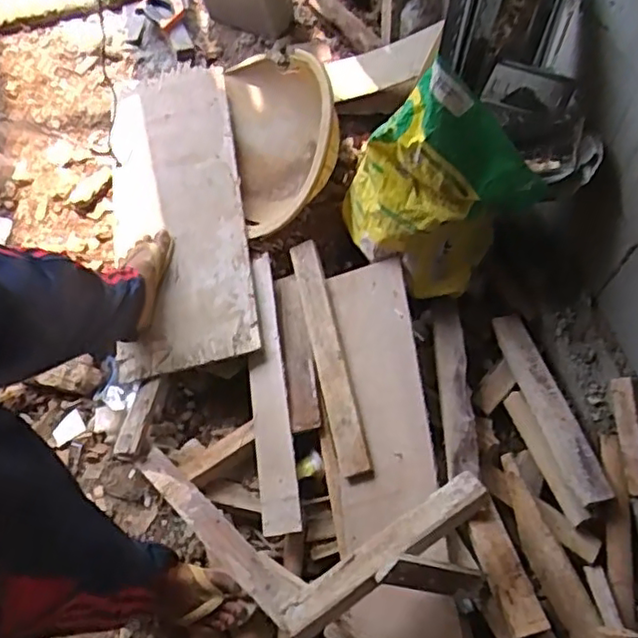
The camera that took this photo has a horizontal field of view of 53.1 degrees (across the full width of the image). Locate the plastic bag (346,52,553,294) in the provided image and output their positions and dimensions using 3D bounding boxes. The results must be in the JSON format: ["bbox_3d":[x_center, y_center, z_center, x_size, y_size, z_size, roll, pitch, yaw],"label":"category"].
[{"bbox_3d":[0.197,-0.230,1.147,0.328,0.345,0.194,35,70,17],"label":"plastic bag"}]

